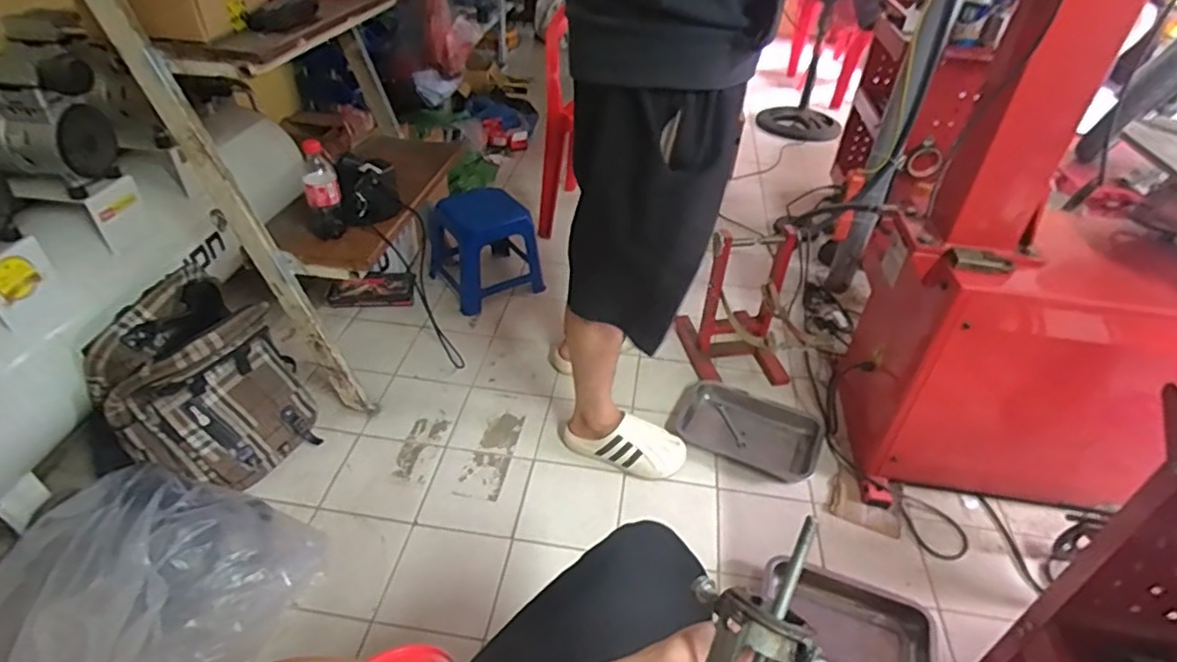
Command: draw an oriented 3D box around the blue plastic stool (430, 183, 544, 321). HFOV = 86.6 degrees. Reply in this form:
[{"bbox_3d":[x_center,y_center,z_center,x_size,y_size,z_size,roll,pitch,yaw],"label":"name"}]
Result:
[{"bbox_3d":[-0.313,-0.250,1.840,0.265,0.247,0.290,-26,47,-31],"label":"blue plastic stool"}]

